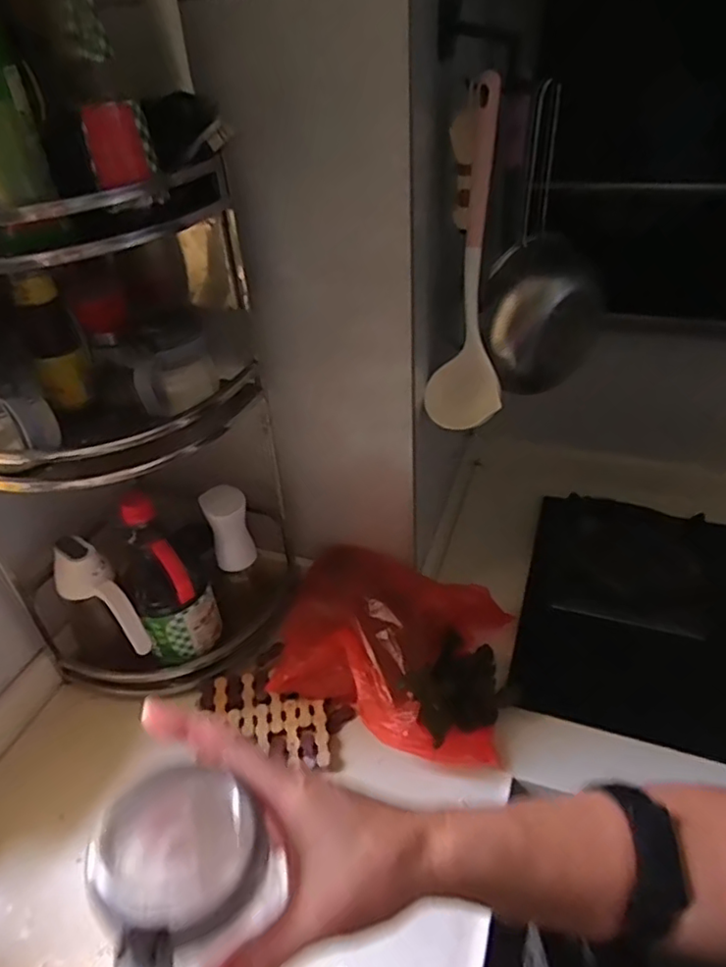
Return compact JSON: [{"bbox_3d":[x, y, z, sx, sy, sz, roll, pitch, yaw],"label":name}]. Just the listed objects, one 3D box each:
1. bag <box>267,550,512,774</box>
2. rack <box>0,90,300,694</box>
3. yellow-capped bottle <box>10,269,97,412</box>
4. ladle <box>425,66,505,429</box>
[{"bbox_3d":[0.033,0.197,0.750,0.301,0.118,0.220,14,40,22],"label":"bag"},{"bbox_3d":[-0.266,-0.030,0.680,0.344,0.582,0.186,-16,39,-17],"label":"rack"},{"bbox_3d":[-0.324,-0.149,0.634,0.049,0.140,0.053,-20,40,-21],"label":"yellow-capped bottle"},{"bbox_3d":[0.124,-0.216,0.680,0.080,0.393,0.098,2,37,7],"label":"ladle"}]

